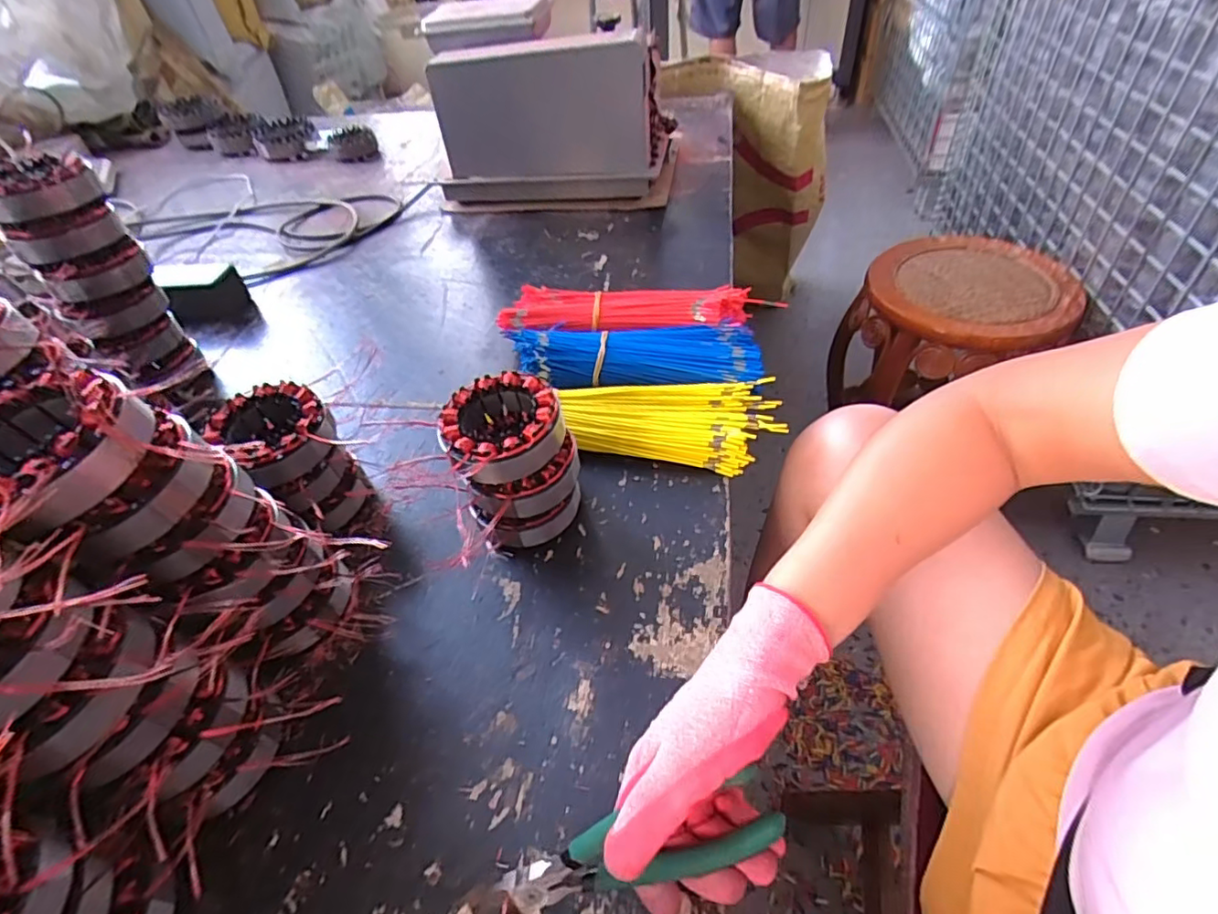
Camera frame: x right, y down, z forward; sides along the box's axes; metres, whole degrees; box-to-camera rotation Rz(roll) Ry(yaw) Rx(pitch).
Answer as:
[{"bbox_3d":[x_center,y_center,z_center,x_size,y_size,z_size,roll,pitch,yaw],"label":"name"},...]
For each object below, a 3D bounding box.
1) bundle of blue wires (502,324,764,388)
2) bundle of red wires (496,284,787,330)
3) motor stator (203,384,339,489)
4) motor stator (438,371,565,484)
[{"bbox_3d":[0.023,-0.097,0.600,0.244,0.050,0.079,4,47,8],"label":"bundle of blue wires"},{"bbox_3d":[0.022,-0.150,0.649,0.277,0.050,0.069,1,47,5],"label":"bundle of red wires"},{"bbox_3d":[-0.255,-0.018,0.457,0.077,0.037,0.089,-28,50,-20],"label":"motor stator"},{"bbox_3d":[-0.079,-0.019,0.441,0.083,0.045,0.085,-3,46,3],"label":"motor stator"}]

